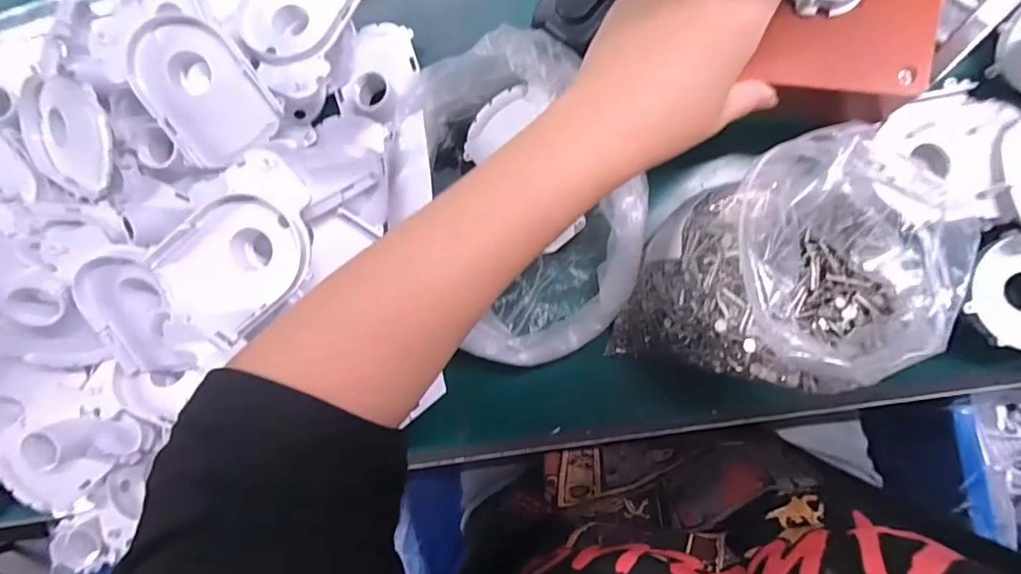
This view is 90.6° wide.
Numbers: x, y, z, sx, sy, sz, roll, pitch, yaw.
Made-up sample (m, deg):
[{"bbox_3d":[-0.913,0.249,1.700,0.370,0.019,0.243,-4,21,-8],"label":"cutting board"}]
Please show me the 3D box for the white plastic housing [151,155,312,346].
[{"bbox_3d":[-0.144,-0.019,0.274,0.066,0.028,0.097,45,95,8],"label":"white plastic housing"}]

